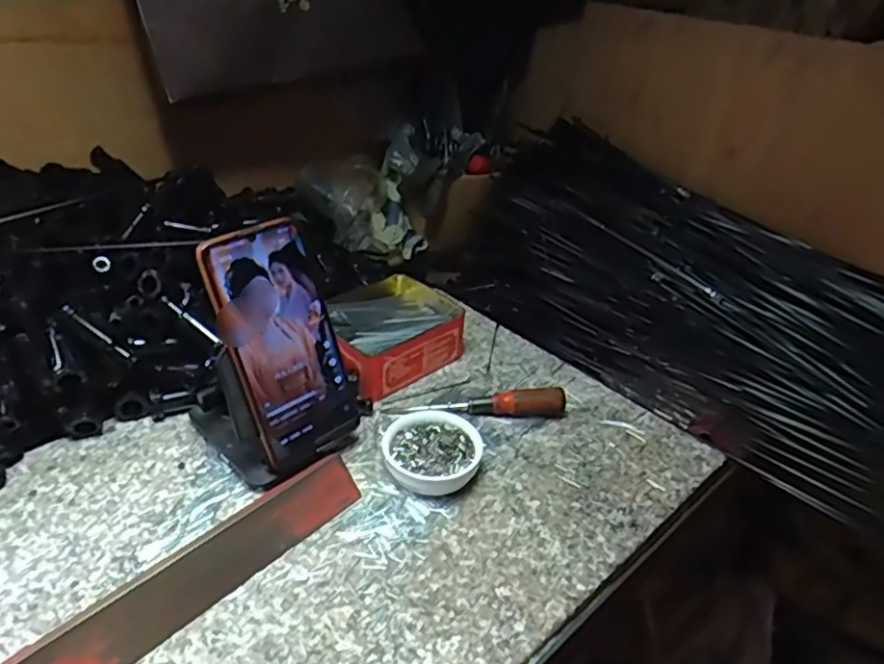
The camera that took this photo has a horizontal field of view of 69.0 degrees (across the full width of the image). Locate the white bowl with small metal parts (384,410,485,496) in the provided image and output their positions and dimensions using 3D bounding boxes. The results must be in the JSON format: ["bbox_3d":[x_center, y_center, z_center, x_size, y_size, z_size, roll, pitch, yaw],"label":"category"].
[{"bbox_3d":[-0.008,0.091,0.477,0.070,0.029,0.068,3,34,-2],"label":"white bowl with small metal parts"}]

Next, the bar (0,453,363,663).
[{"bbox_3d":[-0.151,0.148,0.373,0.252,0.008,0.037,-29,86,-41],"label":"bar"}]

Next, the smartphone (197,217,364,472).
[{"bbox_3d":[-0.108,0.007,0.453,0.080,0.165,0.006,-26,19,-37],"label":"smartphone"}]

